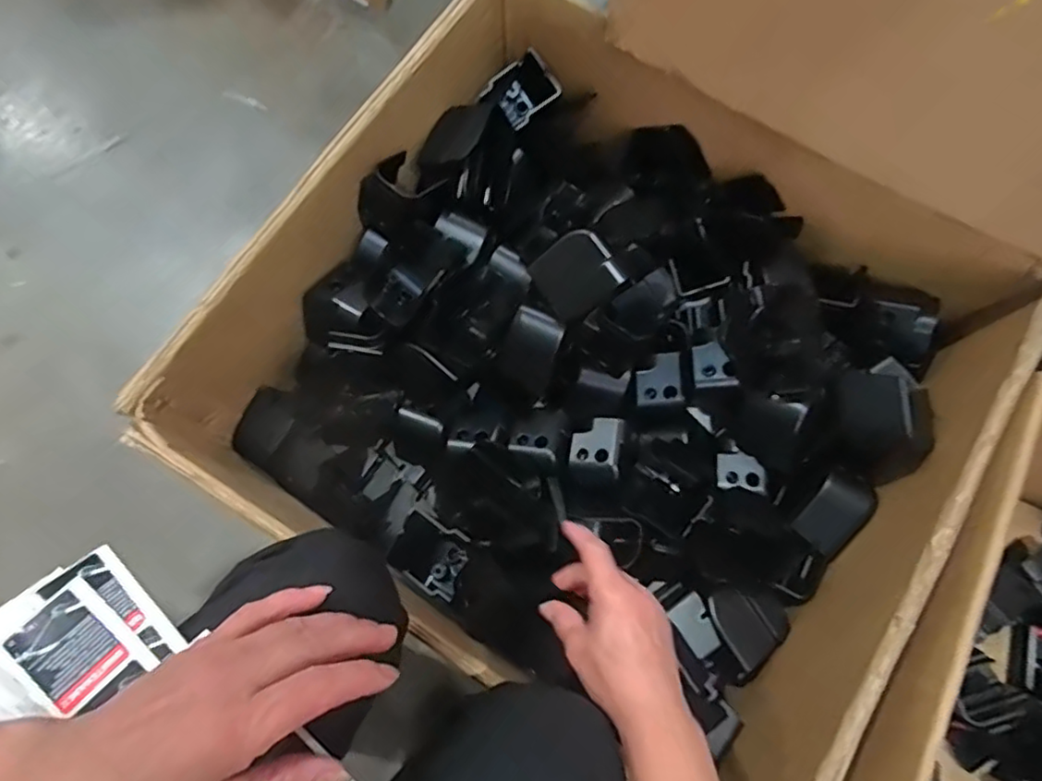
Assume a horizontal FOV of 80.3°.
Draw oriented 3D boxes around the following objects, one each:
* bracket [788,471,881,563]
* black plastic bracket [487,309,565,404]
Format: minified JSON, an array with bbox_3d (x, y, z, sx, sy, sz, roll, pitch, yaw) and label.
[{"bbox_3d":[0.294,0.115,0.584,0.054,0.022,0.077,33,103,2],"label":"bracket"},{"bbox_3d":[0.012,-0.043,0.618,0.056,0.038,0.076,24,111,0],"label":"black plastic bracket"}]

